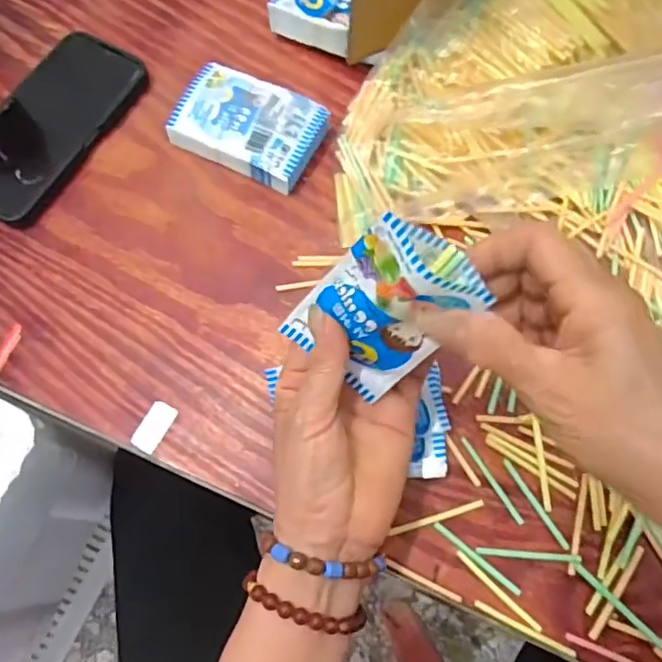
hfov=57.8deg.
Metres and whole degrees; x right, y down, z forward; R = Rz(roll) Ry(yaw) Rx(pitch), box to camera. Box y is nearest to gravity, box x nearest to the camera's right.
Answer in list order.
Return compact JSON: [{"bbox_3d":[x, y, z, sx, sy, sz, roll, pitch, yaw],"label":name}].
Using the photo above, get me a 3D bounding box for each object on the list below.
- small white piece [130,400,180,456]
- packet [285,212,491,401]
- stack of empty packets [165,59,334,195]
[{"bbox_3d":[-0.115,0.063,0.392,0.019,0.004,0.033,21,73,8],"label":"small white piece"},{"bbox_3d":[0.024,-0.008,0.289,0.062,0.098,0.021,39,50,-6],"label":"packet"},{"bbox_3d":[-0.063,-0.156,0.456,0.104,0.025,0.071,24,74,9],"label":"stack of empty packets"}]

